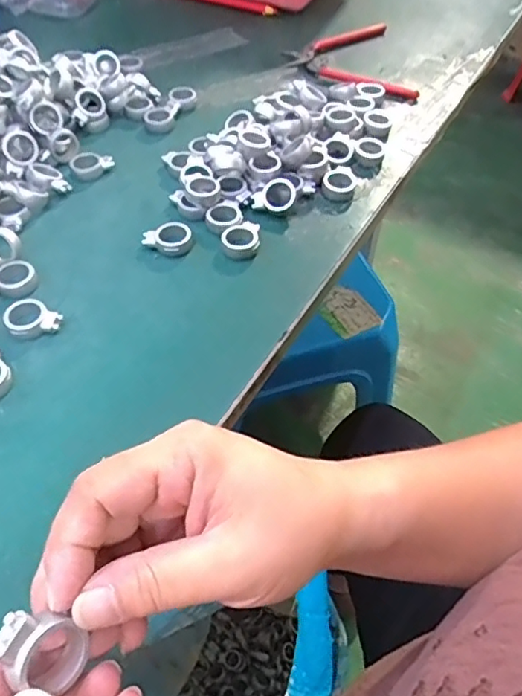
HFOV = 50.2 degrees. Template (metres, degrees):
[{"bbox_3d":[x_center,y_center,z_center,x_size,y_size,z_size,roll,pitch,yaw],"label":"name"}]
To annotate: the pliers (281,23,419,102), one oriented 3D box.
[{"bbox_3d":[0.085,-0.291,0.561,0.113,0.012,0.147,-3,52,-2],"label":"pliers"}]

